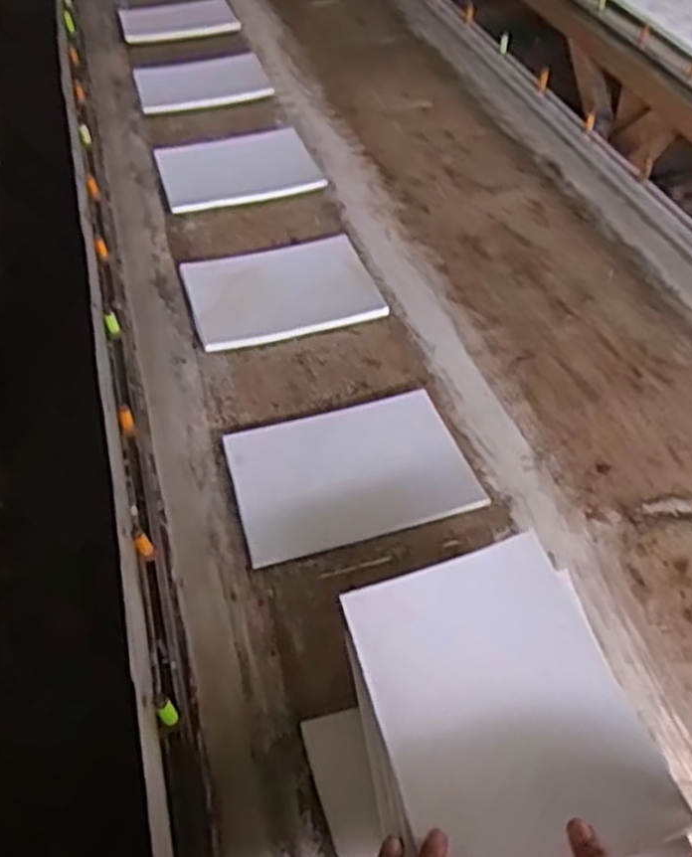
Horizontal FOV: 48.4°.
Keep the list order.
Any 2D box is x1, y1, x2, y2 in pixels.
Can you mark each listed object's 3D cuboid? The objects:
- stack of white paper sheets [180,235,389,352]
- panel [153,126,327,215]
[{"bbox_3d":[-0.100,-0.211,1.179,0.271,0.017,0.223,-15,48,-11],"label":"stack of white paper sheets"},{"bbox_3d":[-0.195,-0.467,1.396,0.274,0.021,0.229,-15,49,-12],"label":"panel"}]

